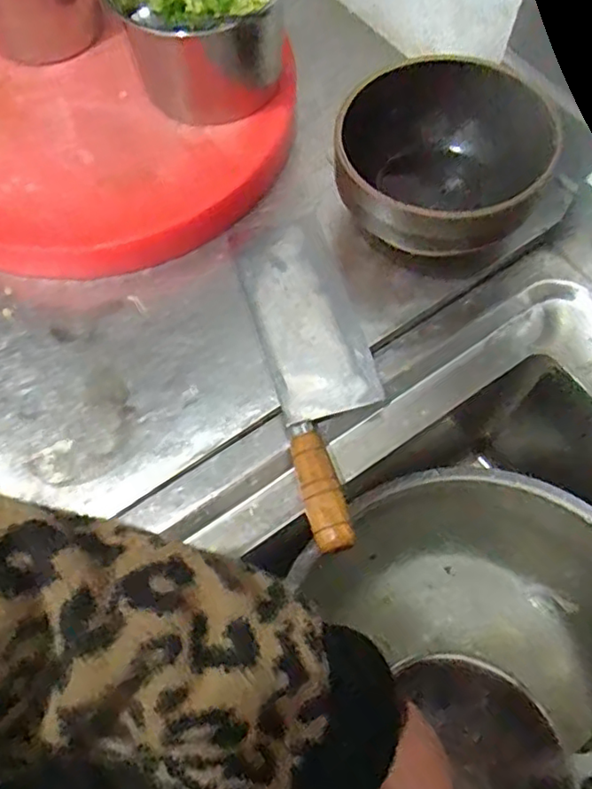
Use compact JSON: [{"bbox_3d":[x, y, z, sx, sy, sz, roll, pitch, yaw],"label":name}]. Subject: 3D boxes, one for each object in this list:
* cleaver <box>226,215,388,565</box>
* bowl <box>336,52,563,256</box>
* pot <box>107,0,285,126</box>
[{"bbox_3d":[0.019,-0.028,0.516,0.090,0.027,0.301,-14,68,-7],"label":"cleaver"},{"bbox_3d":[0.125,-0.200,0.543,0.175,0.105,0.172,0,67,-1],"label":"bowl"},{"bbox_3d":[-0.086,-0.349,0.566,0.156,0.116,0.148,0,67,-1],"label":"pot"}]

